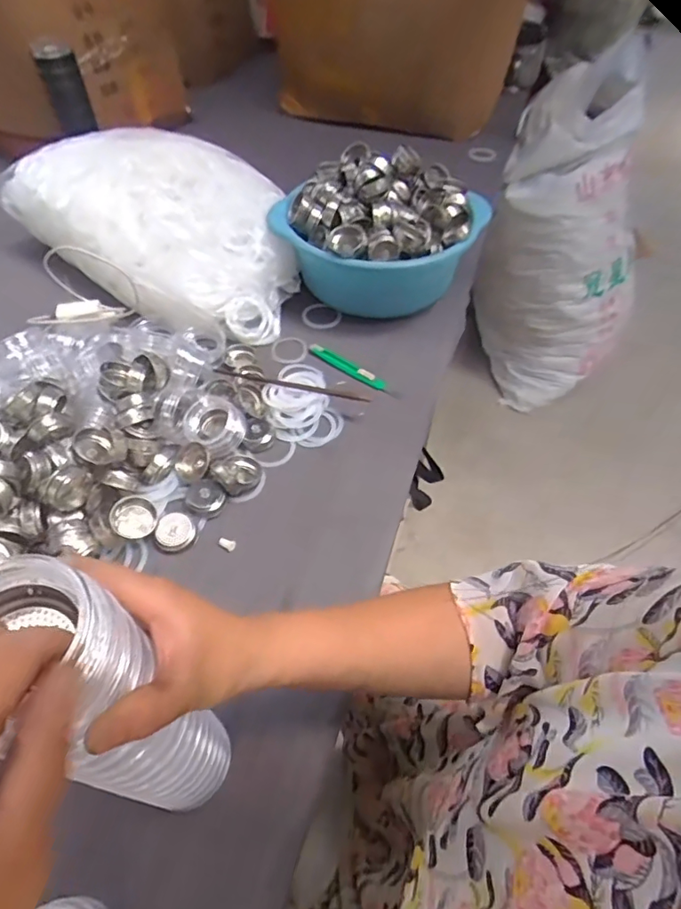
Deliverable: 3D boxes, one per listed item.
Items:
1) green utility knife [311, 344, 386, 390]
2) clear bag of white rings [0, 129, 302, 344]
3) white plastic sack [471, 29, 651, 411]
[{"bbox_3d":[0.009,-0.122,0.692,0.125,0.008,0.018,34,59,23],"label":"green utility knife"},{"bbox_3d":[-0.279,-0.350,0.759,0.471,0.156,0.250,26,57,19],"label":"clear bag of white rings"},{"bbox_3d":[0.614,-0.523,1.386,0.384,0.747,0.345,30,58,21],"label":"white plastic sack"}]

